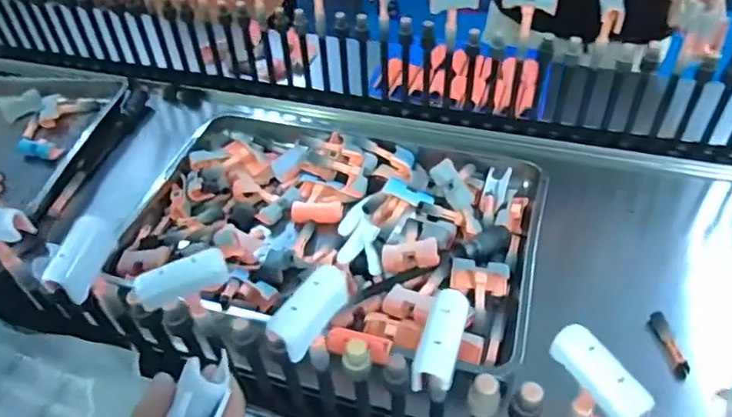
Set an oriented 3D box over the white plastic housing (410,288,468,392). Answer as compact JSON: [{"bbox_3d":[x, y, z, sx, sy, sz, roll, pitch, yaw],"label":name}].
[{"bbox_3d":[0.060,0.099,0.445,0.029,0.026,0.082,12,49,16],"label":"white plastic housing"}]

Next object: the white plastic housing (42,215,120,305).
[{"bbox_3d":[-0.265,0.043,0.536,0.023,0.044,0.082,1,46,6],"label":"white plastic housing"}]

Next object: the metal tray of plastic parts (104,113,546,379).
[{"bbox_3d":[-0.046,0.010,0.865,0.587,0.061,0.415,13,49,17],"label":"metal tray of plastic parts"}]

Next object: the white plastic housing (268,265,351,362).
[{"bbox_3d":[-0.045,0.081,0.473,0.025,0.042,0.075,25,53,26],"label":"white plastic housing"}]

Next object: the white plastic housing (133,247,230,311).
[{"bbox_3d":[-0.160,0.061,0.499,0.078,0.028,0.022,-28,50,-20],"label":"white plastic housing"}]

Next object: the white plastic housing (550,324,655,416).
[{"bbox_3d":[0.168,0.119,0.412,0.027,0.023,0.075,-25,49,-18],"label":"white plastic housing"}]

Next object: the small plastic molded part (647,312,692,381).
[{"bbox_3d":[0.375,0.170,0.707,0.017,0.016,0.088,-6,46,-1],"label":"small plastic molded part"}]

